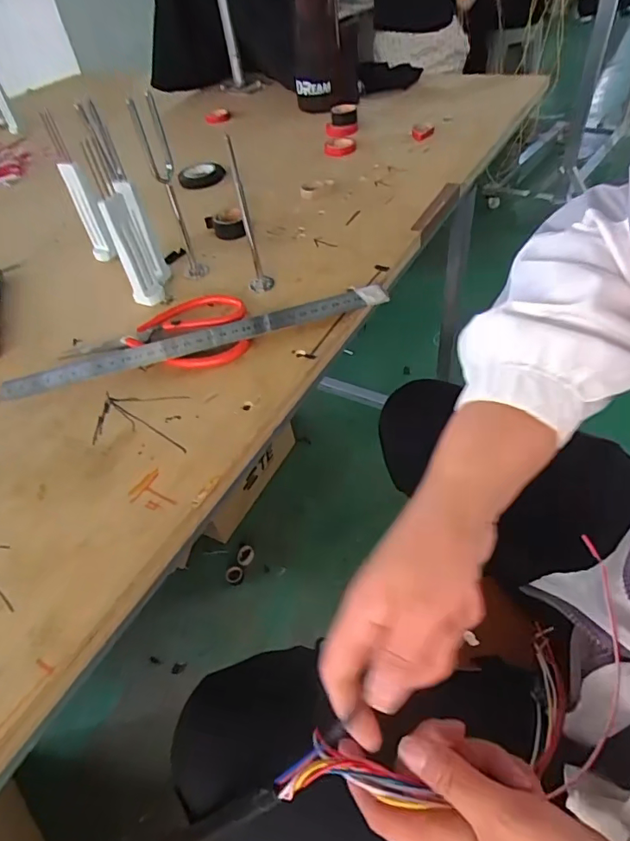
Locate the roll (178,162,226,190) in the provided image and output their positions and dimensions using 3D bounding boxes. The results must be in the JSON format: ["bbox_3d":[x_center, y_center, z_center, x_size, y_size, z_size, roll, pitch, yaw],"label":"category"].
[{"bbox_3d":[-0.154,-0.333,0.654,0.061,0.015,0.060,-3,49,4],"label":"roll"}]

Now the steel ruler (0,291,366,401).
[{"bbox_3d":[-0.106,-0.067,0.405,0.301,0.008,0.026,-16,60,-8],"label":"steel ruler"}]

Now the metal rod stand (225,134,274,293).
[{"bbox_3d":[-0.058,-0.174,0.421,0.022,0.132,0.023,-9,48,-1],"label":"metal rod stand"}]

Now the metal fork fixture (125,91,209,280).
[{"bbox_3d":[-0.131,-0.205,0.443,0.024,0.152,0.025,-16,49,-8],"label":"metal fork fixture"}]

